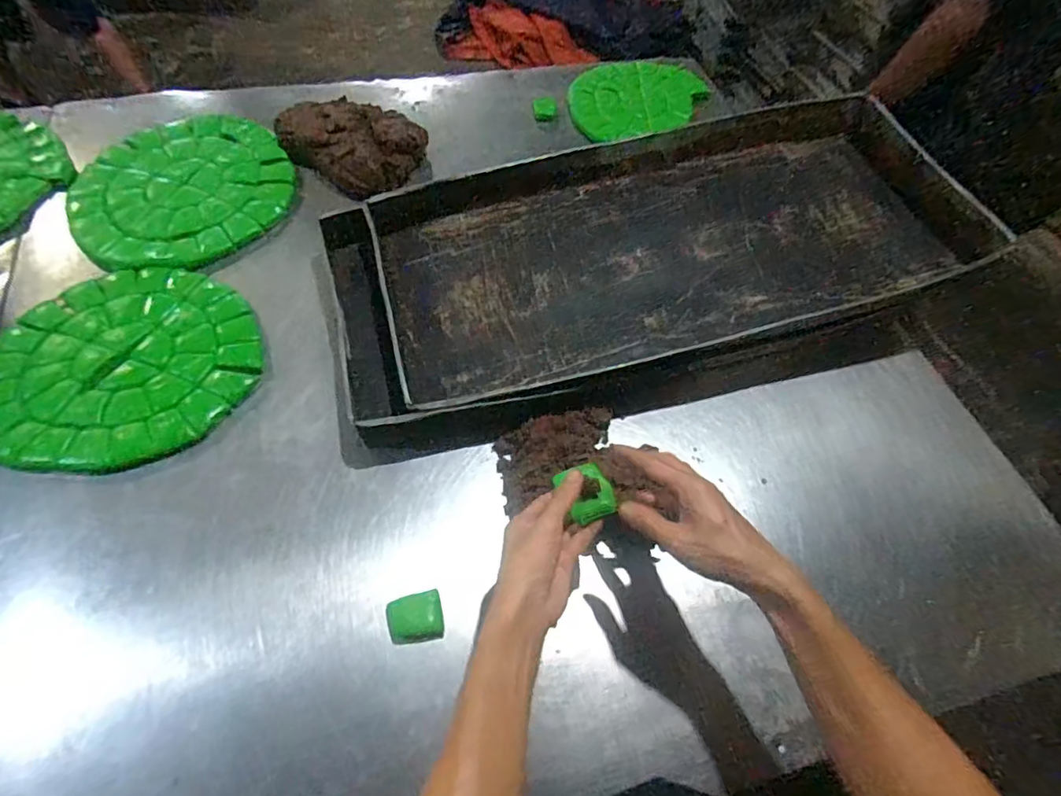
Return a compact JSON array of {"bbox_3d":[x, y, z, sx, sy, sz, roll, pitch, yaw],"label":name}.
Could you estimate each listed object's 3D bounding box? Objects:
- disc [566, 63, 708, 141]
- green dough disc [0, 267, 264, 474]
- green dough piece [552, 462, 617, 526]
[{"bbox_3d":[0.202,-0.588,1.062,0.258,0.016,0.215,-16,65,-6],"label":"disc"},{"bbox_3d":[-0.514,-0.050,0.693,0.309,0.010,0.302,2,60,-3],"label":"green dough disc"},{"bbox_3d":[0.054,0.089,0.519,0.044,0.016,0.056,-19,63,-14],"label":"green dough piece"}]

